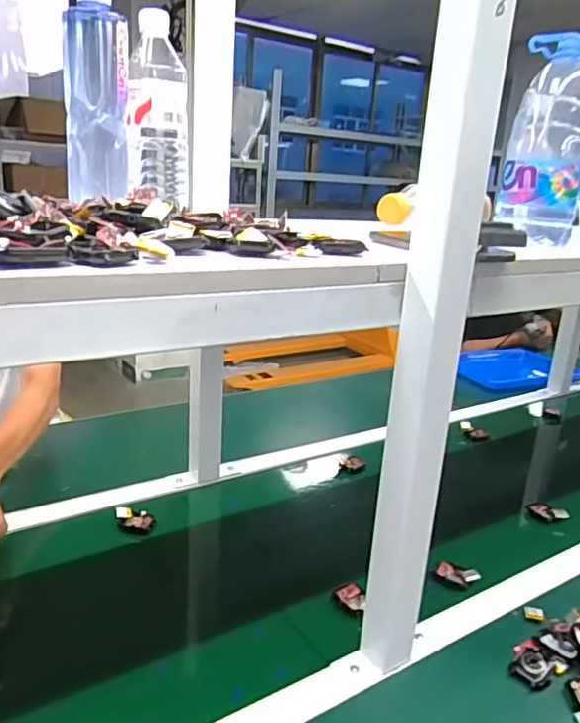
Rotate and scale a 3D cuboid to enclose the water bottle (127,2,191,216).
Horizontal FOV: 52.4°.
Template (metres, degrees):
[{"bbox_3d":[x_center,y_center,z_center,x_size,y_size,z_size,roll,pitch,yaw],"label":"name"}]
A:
[{"bbox_3d":[-0.146,-0.278,0.662,0.069,0.198,0.073,1,19,-11],"label":"water bottle"}]

